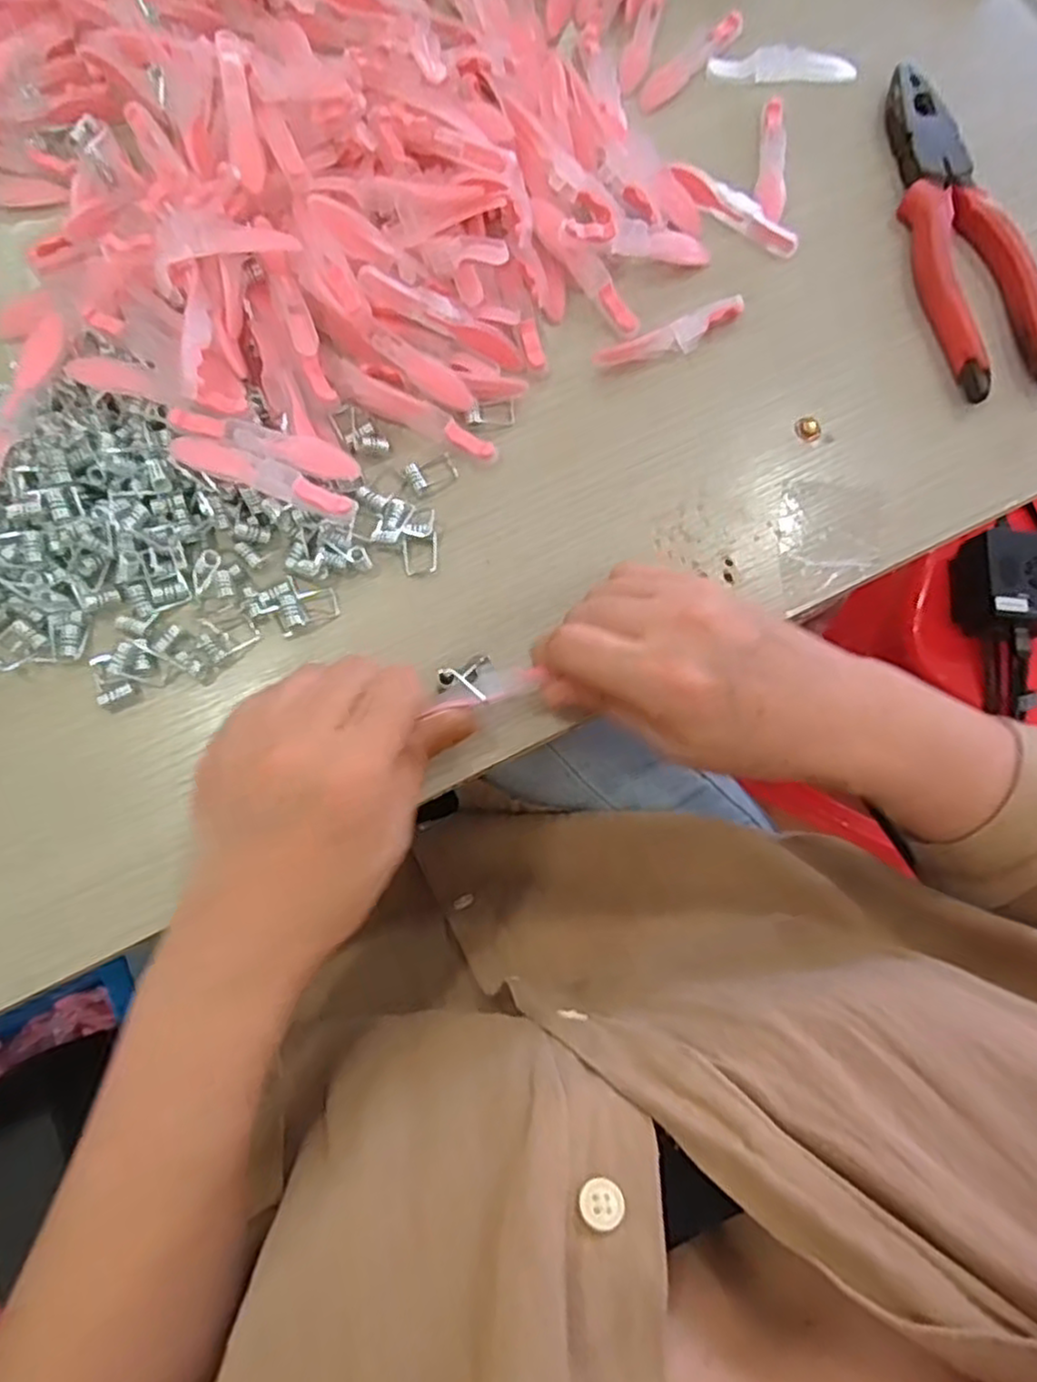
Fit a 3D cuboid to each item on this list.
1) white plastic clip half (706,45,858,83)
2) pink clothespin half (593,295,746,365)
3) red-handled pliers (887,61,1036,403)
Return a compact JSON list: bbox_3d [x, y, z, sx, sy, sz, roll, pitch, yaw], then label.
[{"bbox_3d":[0.139,-0.331,0.380,0.076,0.009,0.015,-3,77,-2],"label":"white plastic clip half"},{"bbox_3d":[0.073,-0.165,0.337,0.072,0.008,0.016,-22,78,-6],"label":"pink clothespin half"},{"bbox_3d":[0.212,-0.227,0.352,0.047,0.018,0.189,-11,77,-4],"label":"red-handled pliers"}]

